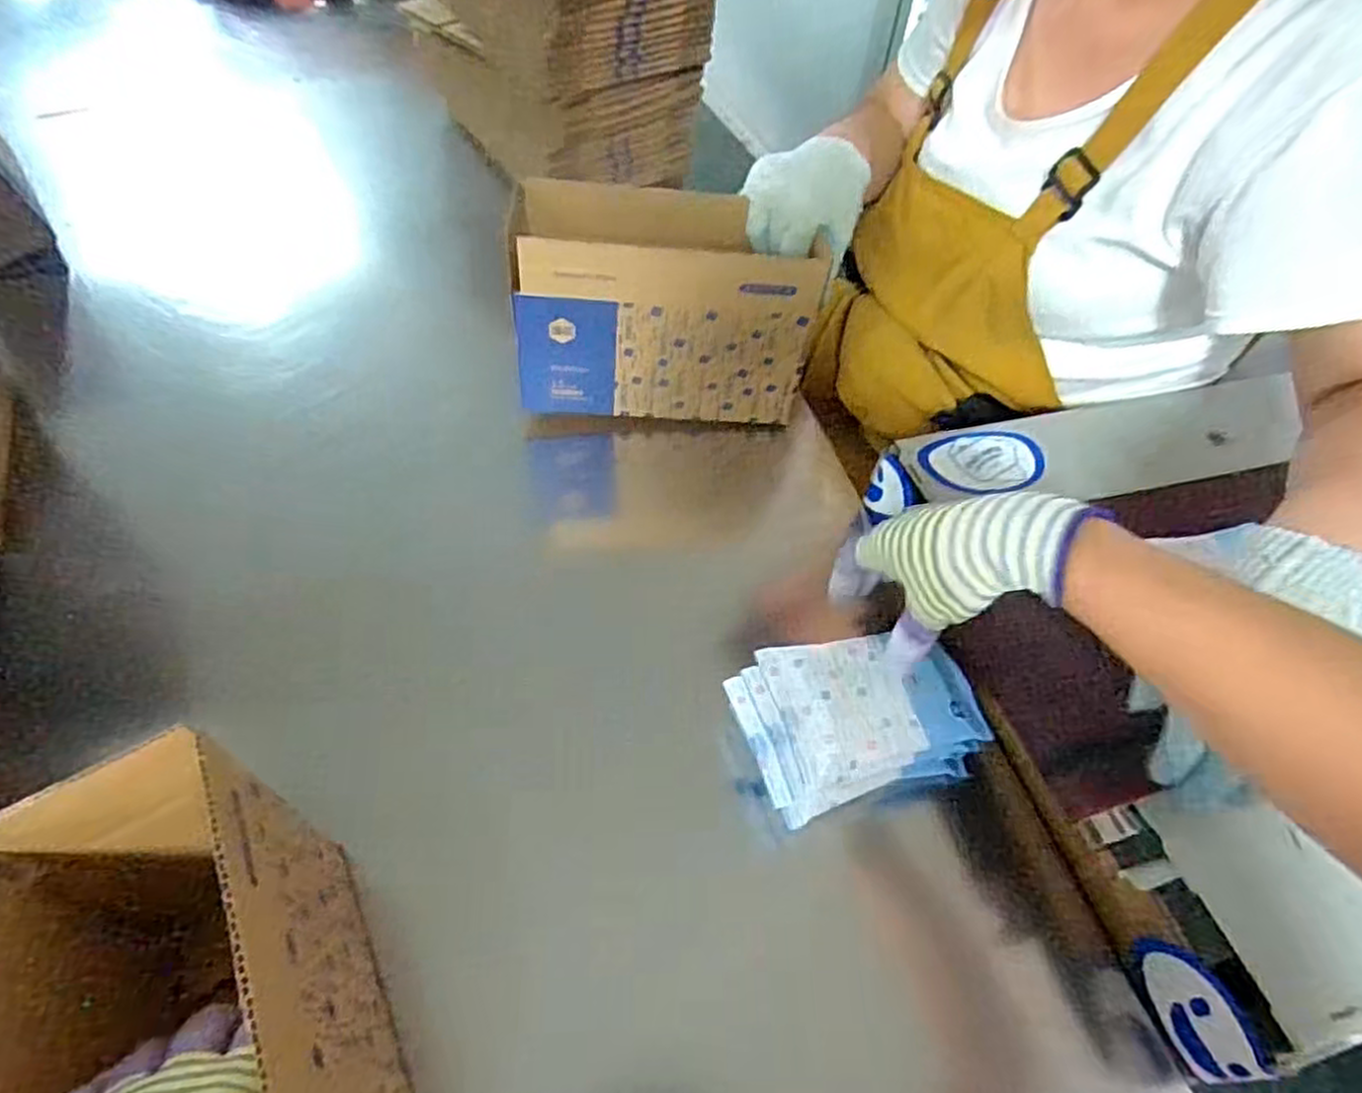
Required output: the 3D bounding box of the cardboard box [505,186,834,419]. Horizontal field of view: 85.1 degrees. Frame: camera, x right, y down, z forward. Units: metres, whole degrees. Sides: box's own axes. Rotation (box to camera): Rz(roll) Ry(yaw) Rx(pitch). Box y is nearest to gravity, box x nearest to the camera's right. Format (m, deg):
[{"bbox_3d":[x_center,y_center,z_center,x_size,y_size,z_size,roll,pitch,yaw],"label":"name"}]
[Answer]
[{"bbox_3d":[-0.014,-0.202,0.636,0.246,0.166,0.099,2,53,-2],"label":"cardboard box"}]

